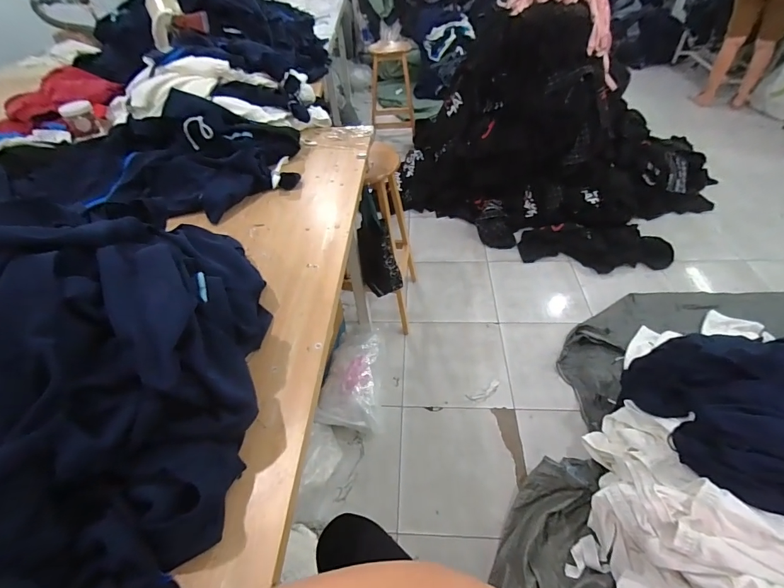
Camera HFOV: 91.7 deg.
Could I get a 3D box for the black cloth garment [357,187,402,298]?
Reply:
[{"bbox_3d":[-0.051,-0.159,1.220,0.118,0.350,0.090,-14,26,-6],"label":"black cloth garment"}]

